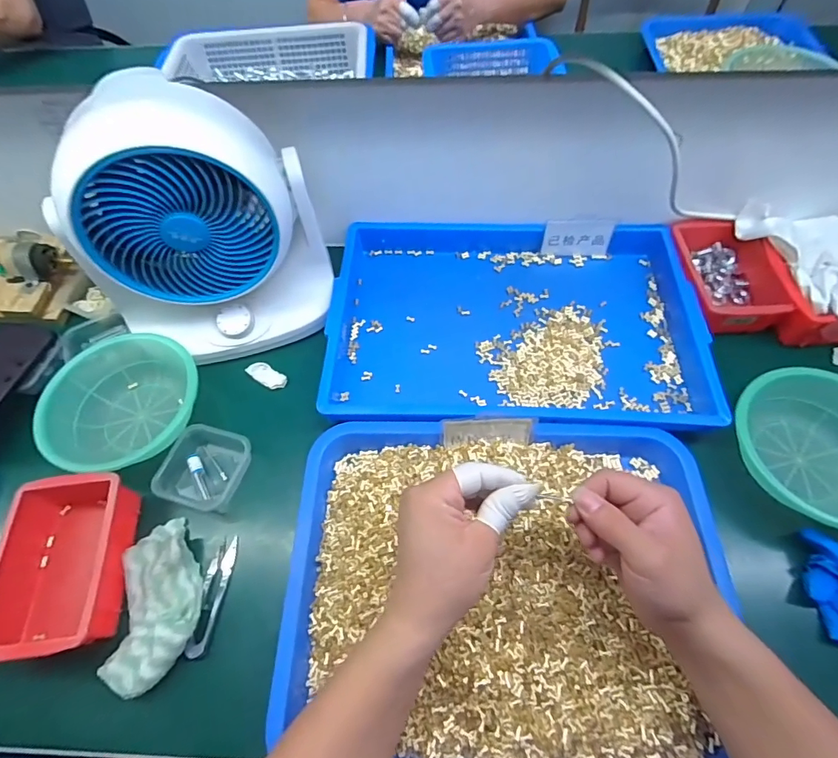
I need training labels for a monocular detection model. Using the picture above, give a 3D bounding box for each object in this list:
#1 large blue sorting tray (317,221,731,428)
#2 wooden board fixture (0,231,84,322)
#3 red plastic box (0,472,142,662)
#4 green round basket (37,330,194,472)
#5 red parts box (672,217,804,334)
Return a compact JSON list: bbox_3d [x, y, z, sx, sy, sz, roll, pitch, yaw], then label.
[{"bbox_3d":[0.111,-0.079,0.563,0.421,0.045,0.285,3,60,4],"label":"large blue sorting tray"},{"bbox_3d":[-0.570,-0.150,0.612,0.218,0.066,0.128,5,60,5],"label":"wooden board fixture"},{"bbox_3d":[-0.329,0.173,0.437,0.101,0.071,0.156,-6,60,-1],"label":"red plastic box"},{"bbox_3d":[-0.333,0.025,0.511,0.159,0.059,0.153,-1,60,2],"label":"green round basket"},{"bbox_3d":[0.381,-0.132,0.573,0.110,0.055,0.154,-5,60,0],"label":"red parts box"}]

